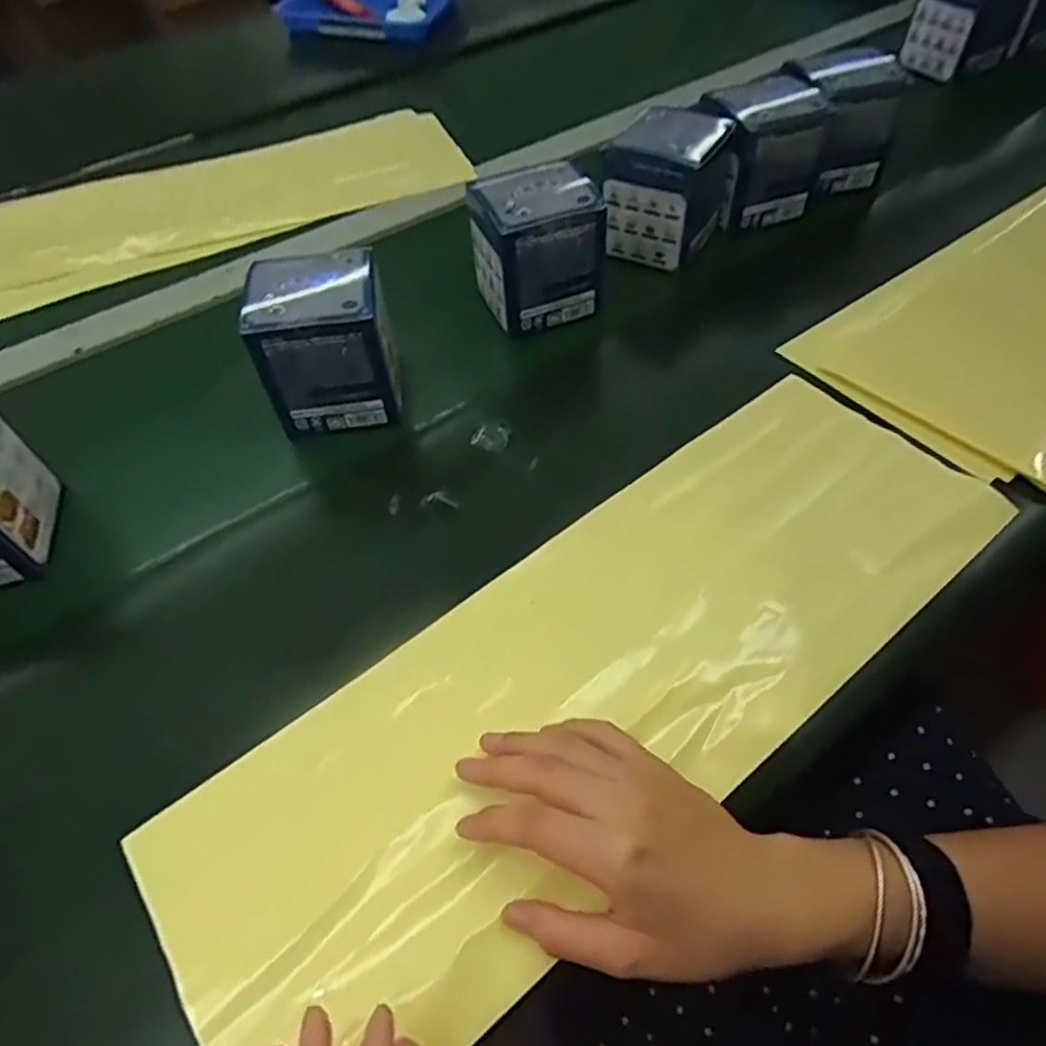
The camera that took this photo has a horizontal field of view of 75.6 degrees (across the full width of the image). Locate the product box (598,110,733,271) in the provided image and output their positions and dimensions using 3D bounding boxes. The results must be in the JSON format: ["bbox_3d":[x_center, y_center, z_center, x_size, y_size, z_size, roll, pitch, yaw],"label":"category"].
[{"bbox_3d":[0.119,-0.284,0.559,0.080,0.099,0.090,23,60,19],"label":"product box"}]

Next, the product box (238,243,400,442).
[{"bbox_3d":[-0.132,-0.119,0.461,0.085,0.100,0.073,-8,54,-1],"label":"product box"}]

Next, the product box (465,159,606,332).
[{"bbox_3d":[0.009,-0.209,0.521,0.086,0.100,0.081,-19,55,-9],"label":"product box"}]

